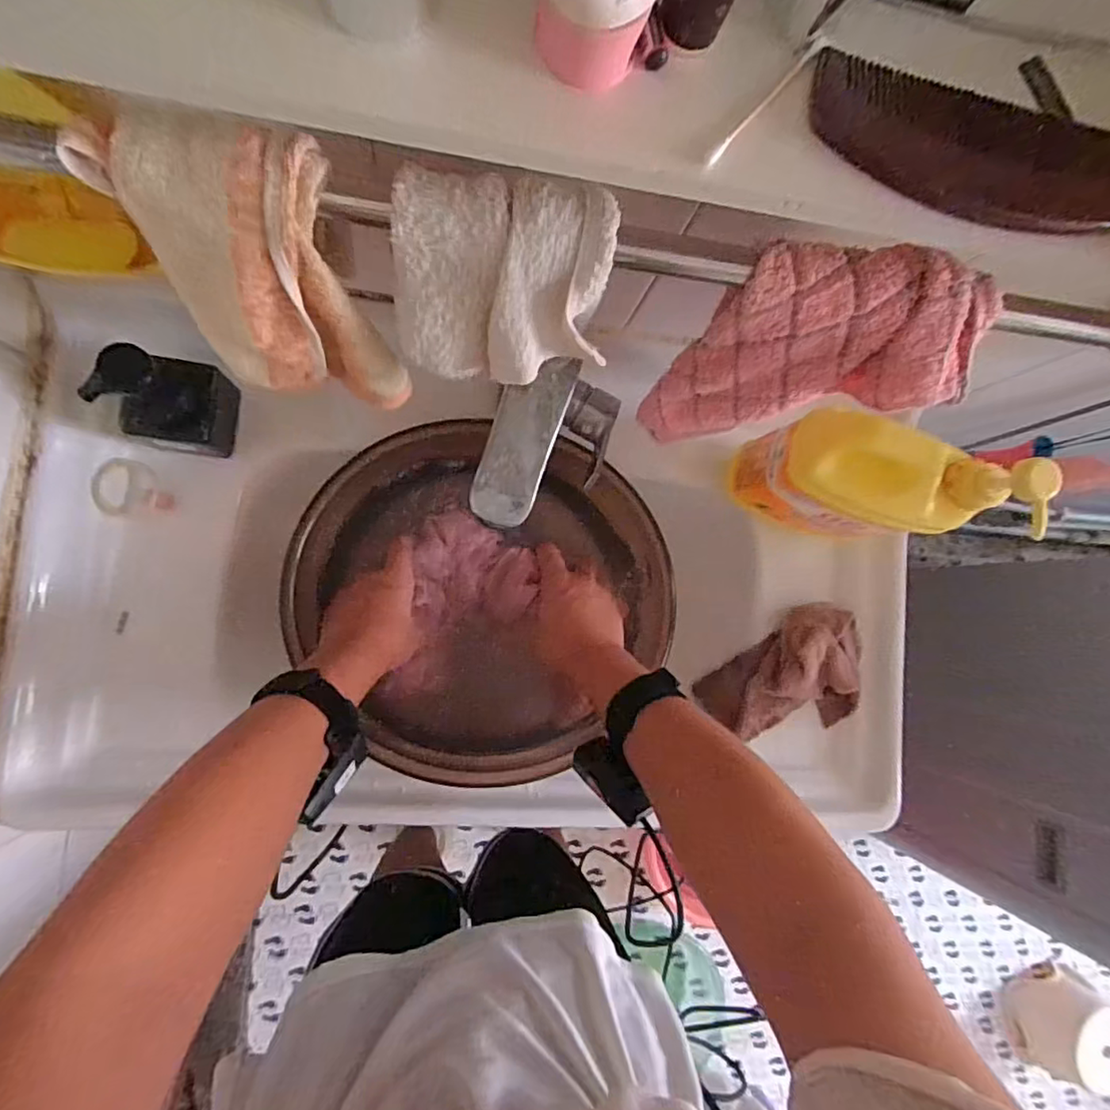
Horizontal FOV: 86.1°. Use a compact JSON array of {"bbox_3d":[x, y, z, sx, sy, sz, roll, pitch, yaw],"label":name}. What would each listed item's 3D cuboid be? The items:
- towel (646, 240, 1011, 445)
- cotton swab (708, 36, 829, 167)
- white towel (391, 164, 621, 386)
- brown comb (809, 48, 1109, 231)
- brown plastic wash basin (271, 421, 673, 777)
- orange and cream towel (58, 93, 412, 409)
[{"bbox_3d":[0.153,-0.116,0.385,0.144,0.175,0.064,2,86,-10],"label":"towel"},{"bbox_3d":[0.078,-0.167,0.219,0.004,0.004,0.070,42,80,-5],"label":"cotton swab"},{"bbox_3d":[-0.028,-0.134,0.309,0.104,0.110,0.032,7,63,-3],"label":"white towel"},{"bbox_3d":[0.173,-0.160,0.236,0.154,0.011,0.047,7,85,-10],"label":"brown comb"},{"bbox_3d":[-0.060,0.031,0.556,0.315,0.087,0.314,1,86,-10],"label":"brown plastic wash basin"},{"bbox_3d":[-0.148,-0.140,0.318,0.121,0.165,0.057,1,86,-10],"label":"orange and cream towel"}]

